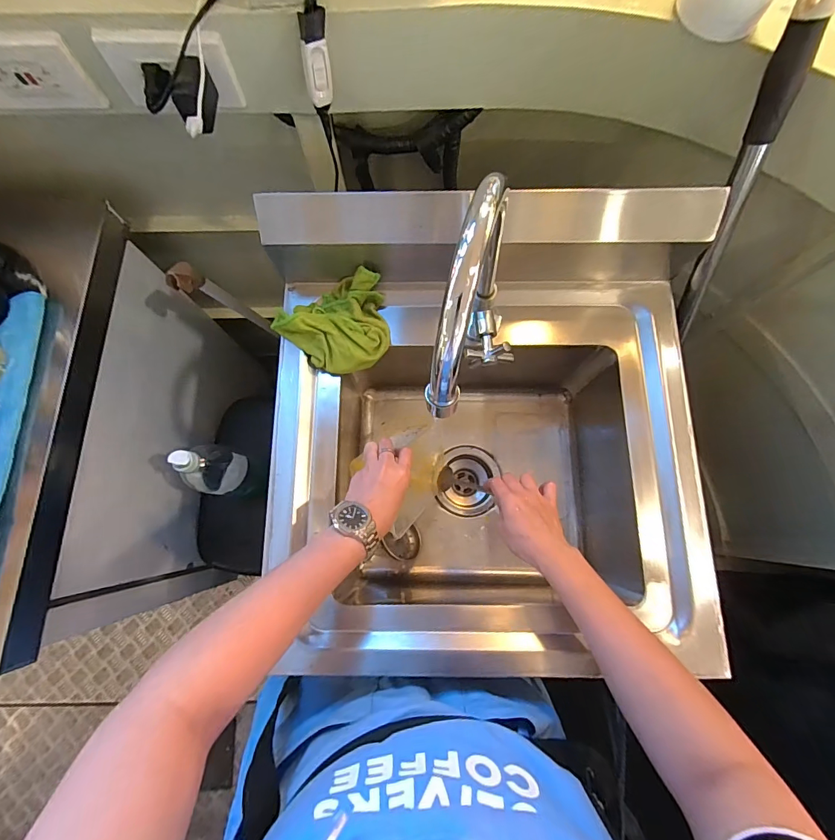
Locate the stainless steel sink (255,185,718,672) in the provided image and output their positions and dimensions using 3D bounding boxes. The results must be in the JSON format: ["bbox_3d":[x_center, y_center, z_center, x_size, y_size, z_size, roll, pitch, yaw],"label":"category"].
[{"bbox_3d":[0.079,0.030,0.577,0.505,0.277,0.474,-1,77,0],"label":"stainless steel sink"}]

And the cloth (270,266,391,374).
[{"bbox_3d":[-0.095,-0.116,0.516,0.137,0.043,0.115,-32,79,-6],"label":"cloth"}]

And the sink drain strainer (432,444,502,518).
[{"bbox_3d":[0.080,0.105,0.714,0.104,0.058,0.115,14,78,4],"label":"sink drain strainer"}]

